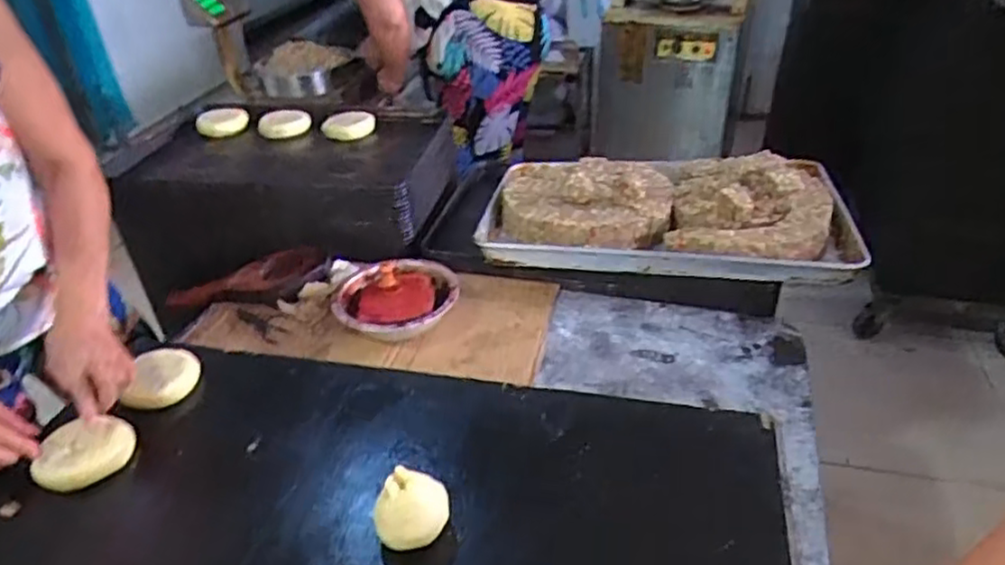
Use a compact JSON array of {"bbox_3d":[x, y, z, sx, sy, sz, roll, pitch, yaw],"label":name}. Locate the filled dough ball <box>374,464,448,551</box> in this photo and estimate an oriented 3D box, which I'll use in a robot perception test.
[{"bbox_3d":[-0.094,0.238,0.733,0.073,0.064,0.064,0,33,3],"label":"filled dough ball"}]

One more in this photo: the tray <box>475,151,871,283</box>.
[{"bbox_3d":[0.273,-0.140,1.201,0.578,0.107,0.338,4,34,9],"label":"tray"}]

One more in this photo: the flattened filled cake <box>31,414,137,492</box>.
[{"bbox_3d":[-0.499,0.204,0.838,0.102,0.031,0.089,-9,34,-10],"label":"flattened filled cake"}]

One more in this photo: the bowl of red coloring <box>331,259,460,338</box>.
[{"bbox_3d":[-0.160,0.031,1.071,0.186,0.054,0.165,-2,34,-5],"label":"bowl of red coloring"}]

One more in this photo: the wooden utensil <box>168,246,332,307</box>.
[{"bbox_3d":[-0.419,-0.010,1.151,0.270,0.034,0.067,-15,31,10],"label":"wooden utensil"}]

